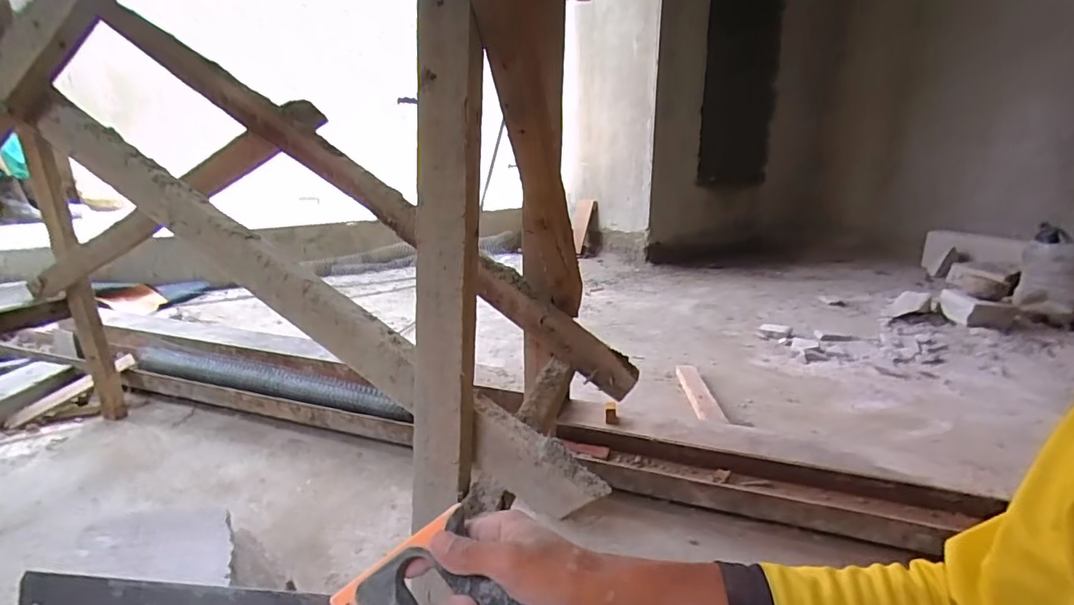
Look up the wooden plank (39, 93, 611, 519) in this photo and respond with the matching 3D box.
[{"bbox_3d":[-0.305,-0.017,0.642,0.871,0.071,0.059,33,29,12],"label":"wooden plank"}]

